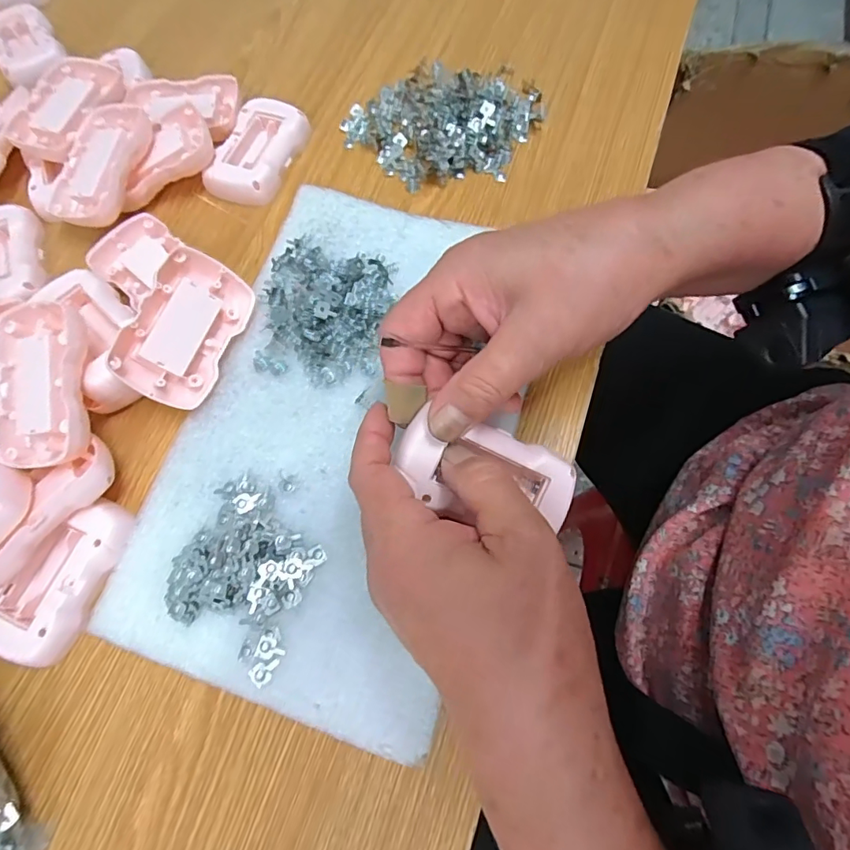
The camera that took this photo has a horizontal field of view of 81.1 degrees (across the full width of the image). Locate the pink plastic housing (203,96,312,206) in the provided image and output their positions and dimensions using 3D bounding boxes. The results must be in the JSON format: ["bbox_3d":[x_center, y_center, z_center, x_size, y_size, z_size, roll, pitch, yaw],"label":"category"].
[{"bbox_3d":[-0.123,-0.201,0.366,0.049,0.022,0.083,18,72,9],"label":"pink plastic housing"}]

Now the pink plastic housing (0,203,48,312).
[{"bbox_3d":[-0.288,-0.111,0.341,0.050,0.016,0.085,-25,71,-6],"label":"pink plastic housing"}]

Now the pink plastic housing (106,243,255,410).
[{"bbox_3d":[-0.142,-0.056,0.294,0.013,0.052,0.088,4,65,48],"label":"pink plastic housing"}]

